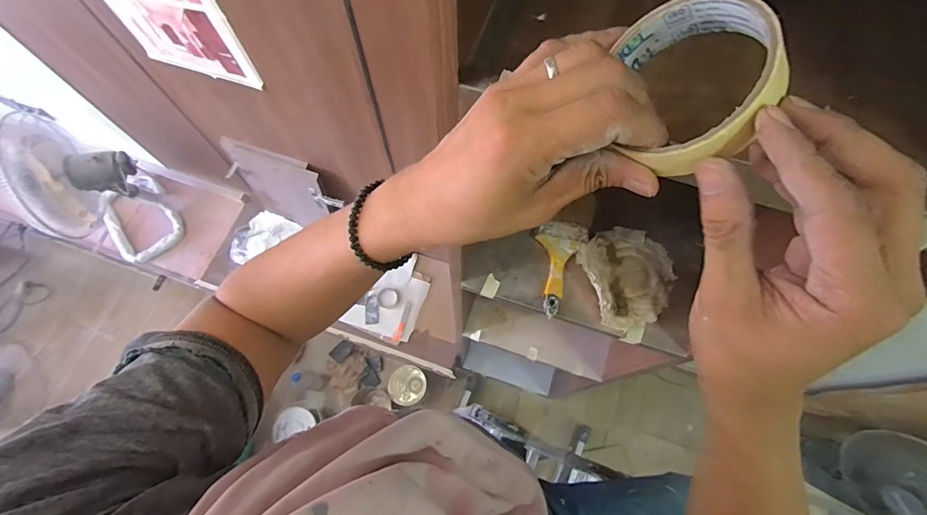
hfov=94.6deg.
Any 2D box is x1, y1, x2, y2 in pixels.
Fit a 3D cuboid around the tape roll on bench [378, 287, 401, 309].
[{"bbox_3d":[-0.291,0.159,1.686,0.089,0.022,0.091,0,70,0],"label":"tape roll on bench"}]

